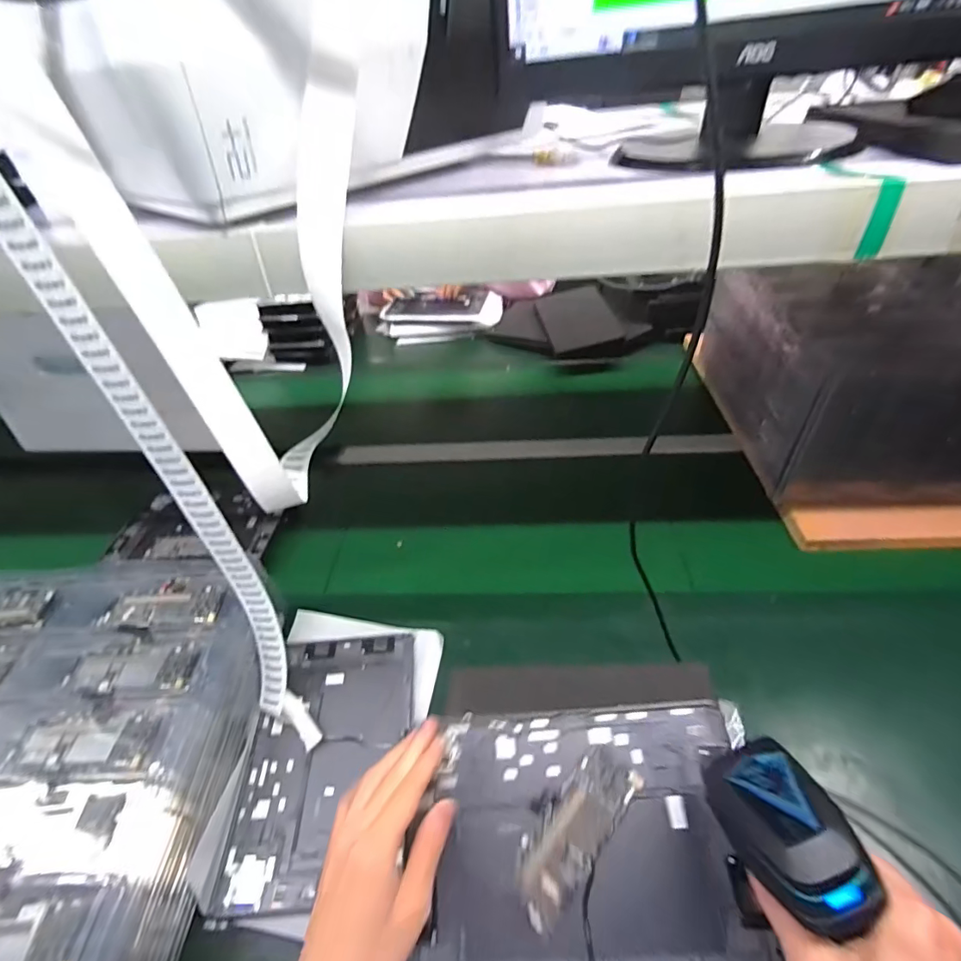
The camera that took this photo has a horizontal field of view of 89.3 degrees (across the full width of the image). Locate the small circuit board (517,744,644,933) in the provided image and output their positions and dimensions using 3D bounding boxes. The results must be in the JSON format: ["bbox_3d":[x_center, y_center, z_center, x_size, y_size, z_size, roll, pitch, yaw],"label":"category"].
[{"bbox_3d":[0.072,0.267,0.372,0.046,0.006,0.123,38,71,22],"label":"small circuit board"}]

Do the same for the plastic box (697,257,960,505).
[{"bbox_3d":[0.663,-0.209,0.794,0.460,0.223,0.500,0,42,7],"label":"plastic box"}]

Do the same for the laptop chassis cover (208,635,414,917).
[{"bbox_3d":[-0.158,0.283,0.511,0.161,0.011,0.251,-5,41,1],"label":"laptop chassis cover"}]

